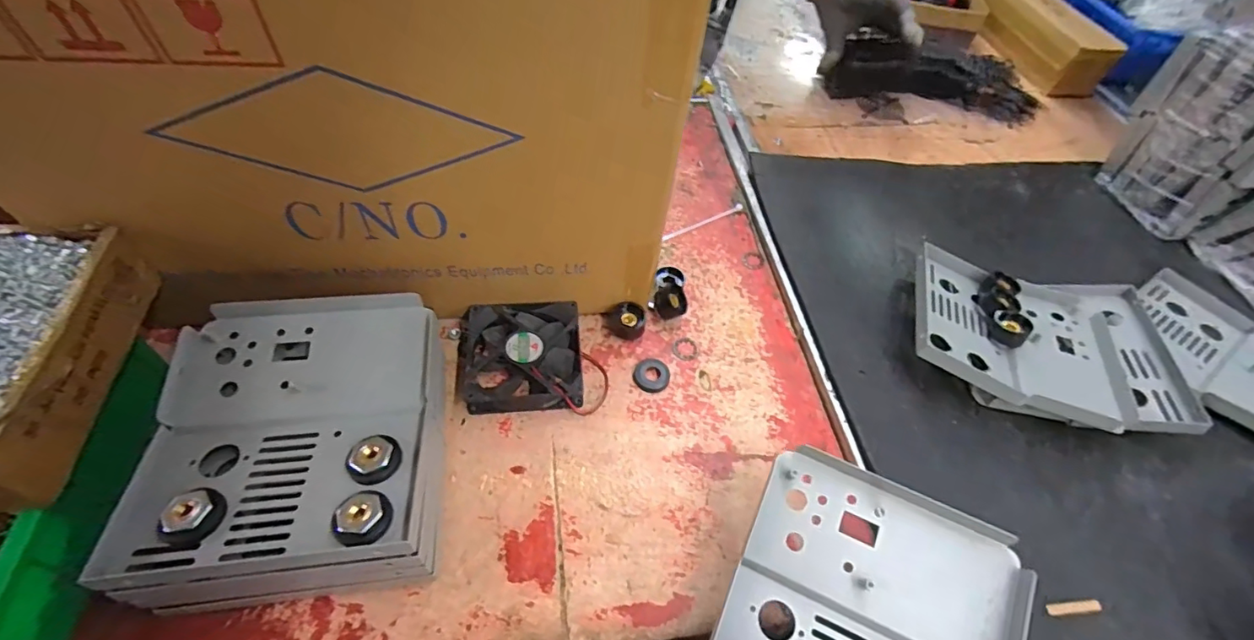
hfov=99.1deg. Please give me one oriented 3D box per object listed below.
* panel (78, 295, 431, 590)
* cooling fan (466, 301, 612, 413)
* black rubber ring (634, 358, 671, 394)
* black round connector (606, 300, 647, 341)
[{"bbox_3d":[-0.207,0.065,0.334,0.162,0.032,0.175,-3,53,-10],"label":"panel"},{"bbox_3d":[-0.081,0.029,0.443,0.106,0.027,0.094,-4,53,-10],"label":"cooling fan"},{"bbox_3d":[0.021,0.046,0.453,0.030,0.004,0.032,3,52,-4],"label":"black rubber ring"},{"bbox_3d":[0.000,-0.001,0.473,0.035,0.026,0.028,9,52,0],"label":"black round connector"}]

